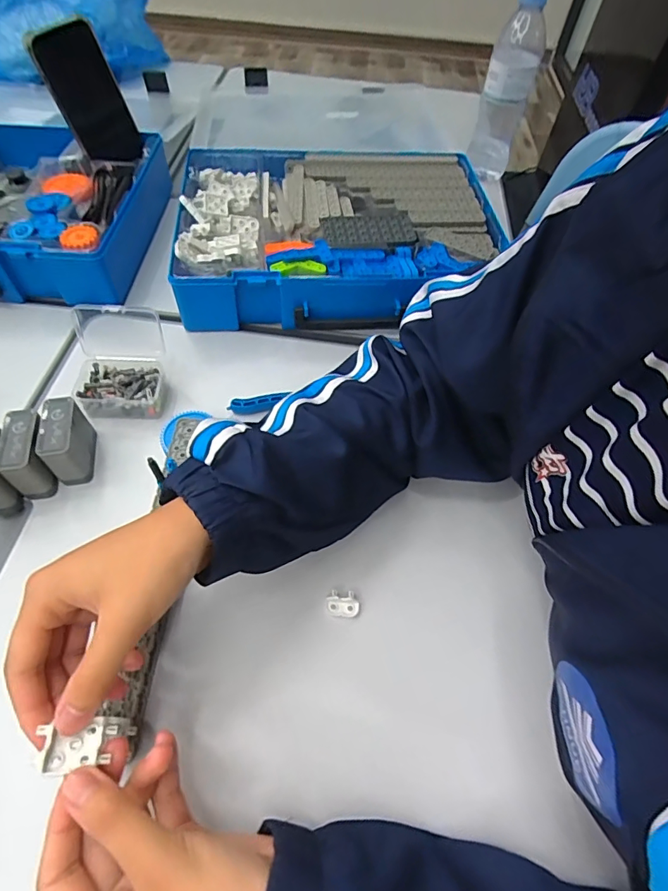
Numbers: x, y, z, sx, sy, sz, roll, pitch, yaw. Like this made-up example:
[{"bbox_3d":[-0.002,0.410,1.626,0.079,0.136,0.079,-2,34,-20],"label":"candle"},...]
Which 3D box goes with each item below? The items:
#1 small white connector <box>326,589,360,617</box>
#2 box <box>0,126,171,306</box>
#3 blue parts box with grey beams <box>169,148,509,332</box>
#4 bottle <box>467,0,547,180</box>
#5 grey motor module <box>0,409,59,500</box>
[{"bbox_3d":[0.007,0.118,0.348,0.024,0.004,0.018,3,56,-2],"label":"small white connector"},{"bbox_3d":[-0.405,-0.285,0.546,0.375,0.081,0.275,4,56,-1],"label":"box"},{"bbox_3d":[0.003,-0.252,0.551,0.347,0.075,0.266,-4,56,-7],"label":"blue parts box with grey beams"},{"bbox_3d":[0.229,-0.469,0.621,0.058,0.208,0.053,20,57,10],"label":"bottle"},{"bbox_3d":[-0.245,0.009,0.377,0.026,0.055,0.055,-12,58,-12],"label":"grey motor module"}]

